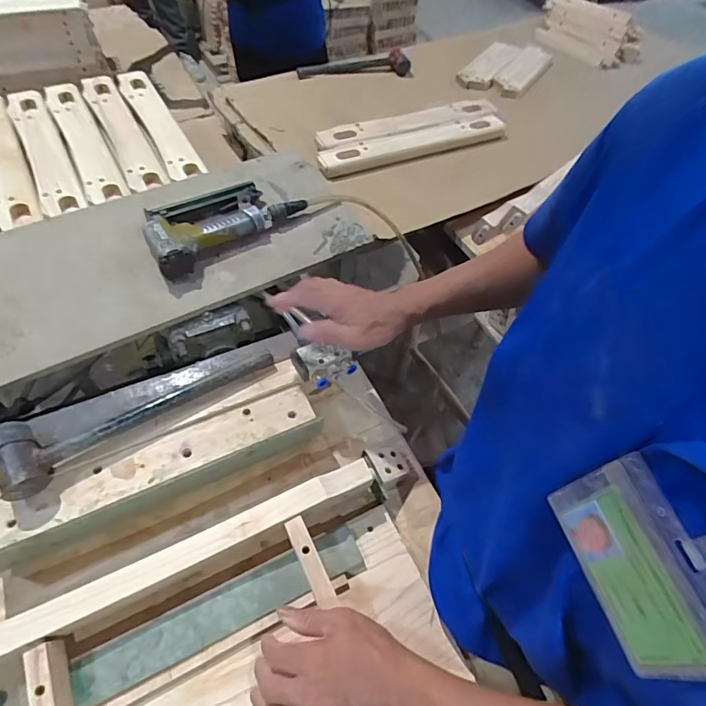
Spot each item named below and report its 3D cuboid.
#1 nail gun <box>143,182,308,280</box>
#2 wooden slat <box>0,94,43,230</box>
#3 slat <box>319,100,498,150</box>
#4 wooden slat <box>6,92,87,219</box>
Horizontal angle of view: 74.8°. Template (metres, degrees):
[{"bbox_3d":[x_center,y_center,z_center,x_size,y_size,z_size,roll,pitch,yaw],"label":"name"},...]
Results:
[{"bbox_3d":[-0.205,-0.203,0.693,0.225,0.044,0.121,-35,64,-26],"label":"nail gun"},{"bbox_3d":[-0.669,-0.385,0.867,0.074,0.015,0.448,-25,60,-21],"label":"wooden slat"},{"bbox_3d":[0.136,-0.533,1.055,0.461,0.020,0.072,-21,59,-19],"label":"slat"},{"bbox_3d":[-0.593,-0.391,0.885,0.074,0.038,0.441,-24,60,-20],"label":"wooden slat"}]

